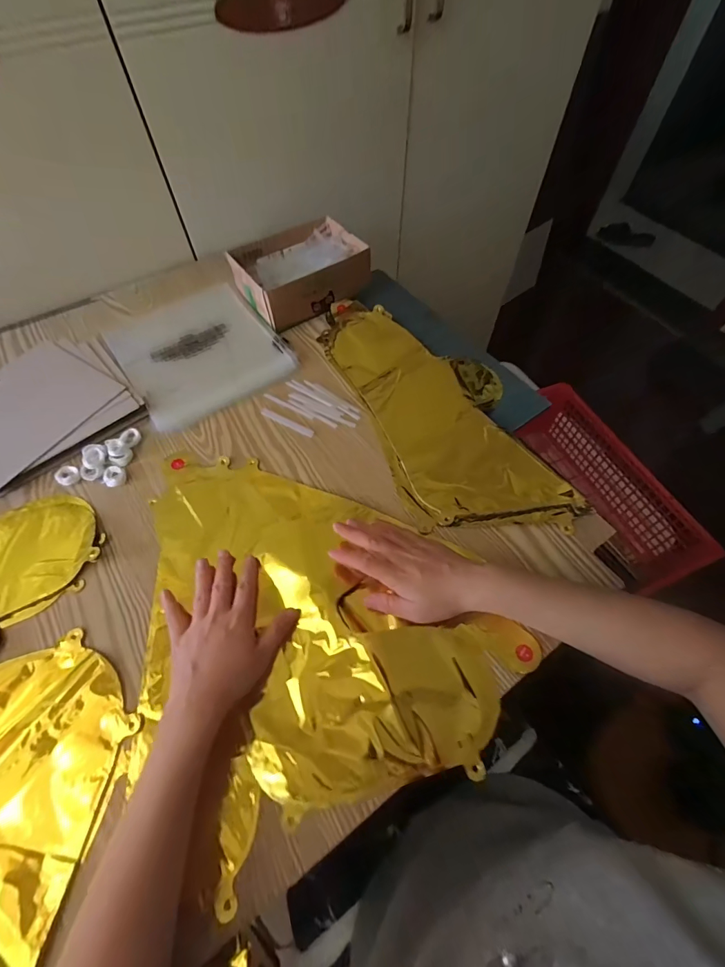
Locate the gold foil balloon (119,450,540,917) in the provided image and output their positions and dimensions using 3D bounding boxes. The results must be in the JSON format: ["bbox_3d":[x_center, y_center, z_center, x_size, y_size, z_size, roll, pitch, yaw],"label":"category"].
[{"bbox_3d":[-0.059,0.106,0.418,0.335,0.019,0.387,-21,62,-11],"label":"gold foil balloon"}]

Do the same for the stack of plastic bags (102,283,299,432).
[{"bbox_3d":[-0.239,-0.198,0.585,0.203,0.012,0.232,-33,65,-17],"label":"stack of plastic bags"}]

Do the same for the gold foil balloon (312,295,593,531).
[{"bbox_3d":[0.097,-0.111,0.545,0.202,0.036,0.424,-20,62,-11],"label":"gold foil balloon"}]

